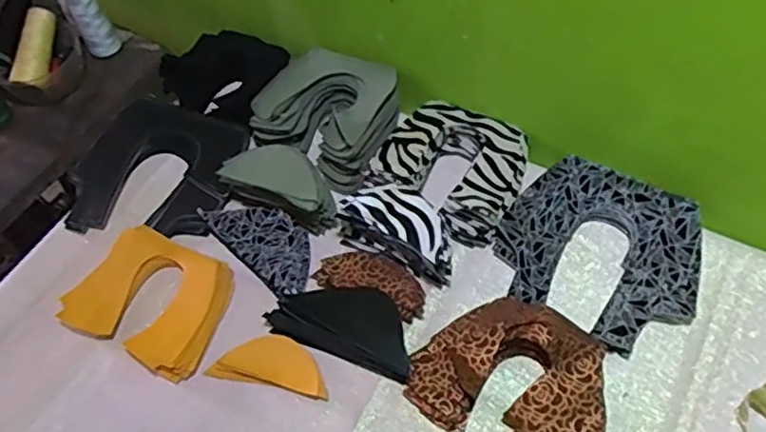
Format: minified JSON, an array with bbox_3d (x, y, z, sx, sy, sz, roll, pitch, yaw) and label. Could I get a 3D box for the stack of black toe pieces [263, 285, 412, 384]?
[{"bbox_3d":[-0.033,0.104,0.650,0.147,0.032,0.074,18,60,16],"label":"stack of black toe pieces"}]

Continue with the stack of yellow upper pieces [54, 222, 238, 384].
[{"bbox_3d":[-0.240,0.085,0.687,0.158,0.034,0.126,22,61,17],"label":"stack of yellow upper pieces"}]

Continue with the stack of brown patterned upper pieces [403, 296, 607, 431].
[{"bbox_3d":[0.127,0.152,0.605,0.181,0.047,0.136,25,62,19],"label":"stack of brown patterned upper pieces"}]

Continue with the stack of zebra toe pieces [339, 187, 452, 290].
[{"bbox_3d":[0.017,0.014,0.683,0.134,0.080,0.056,27,63,20],"label":"stack of zebra toe pieces"}]

